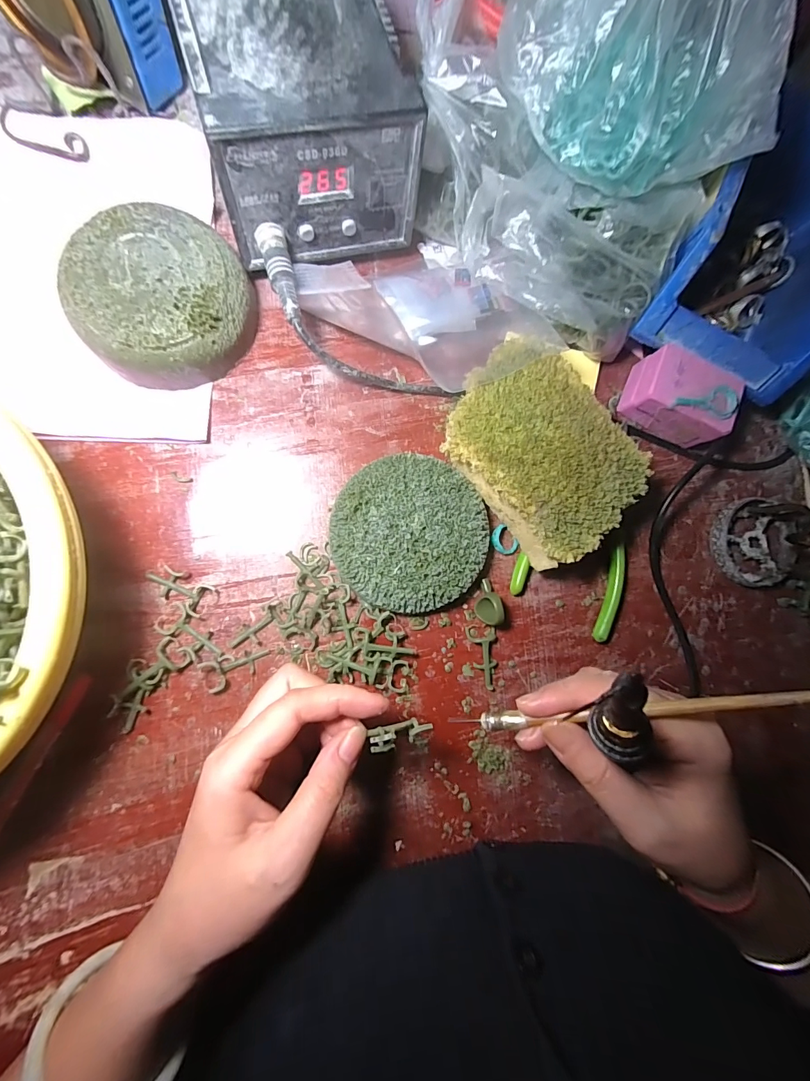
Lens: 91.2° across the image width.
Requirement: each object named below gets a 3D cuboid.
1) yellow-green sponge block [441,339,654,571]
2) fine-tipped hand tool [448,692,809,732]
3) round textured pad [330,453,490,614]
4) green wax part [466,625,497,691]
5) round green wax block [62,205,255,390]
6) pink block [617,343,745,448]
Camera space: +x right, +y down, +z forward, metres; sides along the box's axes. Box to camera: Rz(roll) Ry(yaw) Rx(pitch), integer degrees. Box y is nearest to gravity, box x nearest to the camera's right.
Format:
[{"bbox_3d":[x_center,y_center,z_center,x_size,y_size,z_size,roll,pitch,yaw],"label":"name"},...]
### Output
[{"bbox_3d":[0.087,-0.059,0.271,0.094,0.050,0.132,-42,93,-9],"label":"yellow-green sponge block"},{"bbox_3d":[0.096,0.082,0.189,0.157,0.005,0.008,-15,88,23],"label":"fine-tipped hand tool"},{"bbox_3d":[0.004,-0.005,0.268,0.100,0.024,0.103,1,86,-9],"label":"round textured pad"},{"bbox_3d":[0.055,0.082,0.277,0.021,0.009,0.044,-3,86,-9],"label":"green wax part"},{"bbox_3d":[-0.150,-0.149,0.250,0.093,0.037,0.099,1,86,-9],"label":"round green wax block"},{"bbox_3d":[0.205,-0.107,0.298,0.067,0.041,0.046,25,83,-6],"label":"pink block"}]

